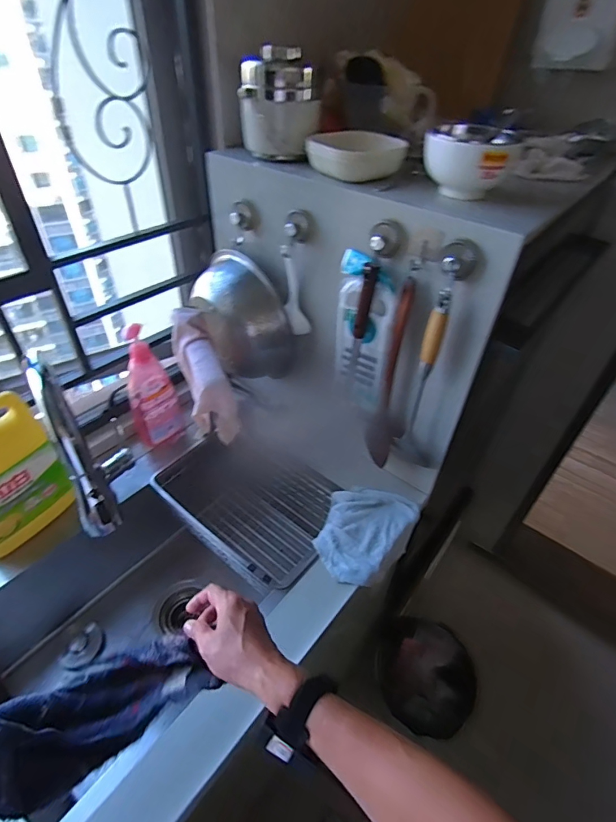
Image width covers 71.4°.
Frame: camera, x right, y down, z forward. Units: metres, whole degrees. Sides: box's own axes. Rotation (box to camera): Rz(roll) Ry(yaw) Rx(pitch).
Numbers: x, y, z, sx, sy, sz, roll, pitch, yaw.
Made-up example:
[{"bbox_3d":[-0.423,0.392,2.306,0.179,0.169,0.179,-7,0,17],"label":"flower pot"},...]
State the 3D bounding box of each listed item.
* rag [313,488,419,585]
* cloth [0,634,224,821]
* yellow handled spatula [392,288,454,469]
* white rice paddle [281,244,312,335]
[{"bbox_3d":[0.099,0.222,0.827,0.143,0.028,0.216,30,49,26],"label":"rag"},{"bbox_3d":[-0.233,0.321,0.456,0.233,0.059,0.097,-13,44,-30],"label":"cloth"},{"bbox_3d":[0.207,-0.028,0.726,0.073,0.358,0.037,21,46,19],"label":"yellow handled spatula"},{"bbox_3d":[-0.021,-0.226,0.817,0.057,0.173,0.021,4,43,1],"label":"white rice paddle"}]

